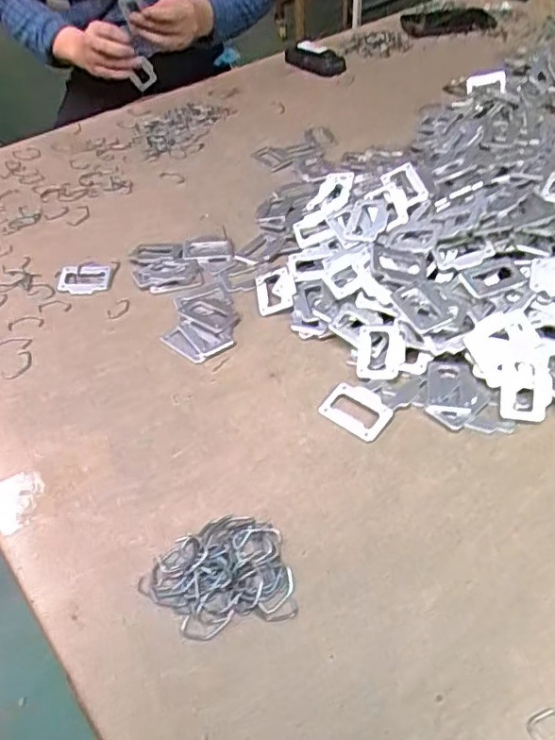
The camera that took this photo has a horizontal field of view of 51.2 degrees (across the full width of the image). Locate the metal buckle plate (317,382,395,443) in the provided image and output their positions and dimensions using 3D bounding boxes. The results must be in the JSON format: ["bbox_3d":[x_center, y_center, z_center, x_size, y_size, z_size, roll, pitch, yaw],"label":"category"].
[{"bbox_3d":[0.062,0.031,0.450,0.051,0.004,0.040,32,62,27],"label":"metal buckle plate"}]

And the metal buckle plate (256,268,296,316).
[{"bbox_3d":[-0.001,-0.075,0.549,0.037,0.004,0.052,-10,53,5],"label":"metal buckle plate"}]

